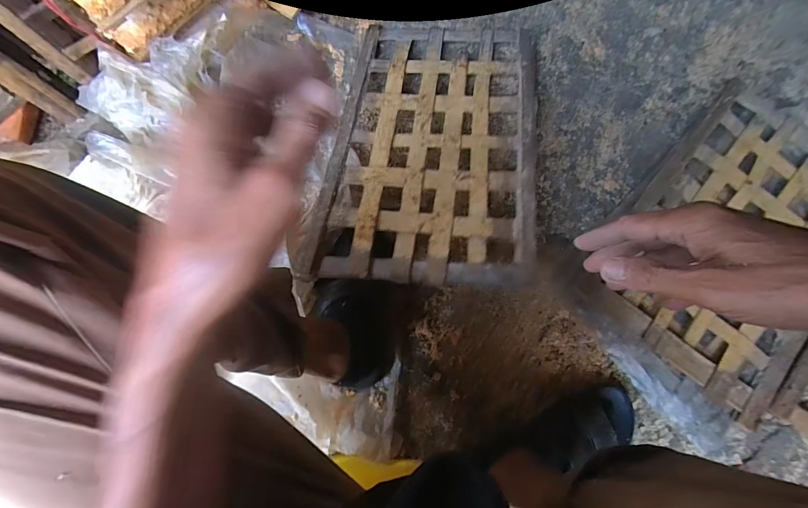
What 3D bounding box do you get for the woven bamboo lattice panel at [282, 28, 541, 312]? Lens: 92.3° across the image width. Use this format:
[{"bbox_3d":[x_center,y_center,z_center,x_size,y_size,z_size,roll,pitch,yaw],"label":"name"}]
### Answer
[{"bbox_3d":[0.041,-0.182,0.654,0.343,0.060,0.544,7,65,6],"label":"woven bamboo lattice panel"}]

